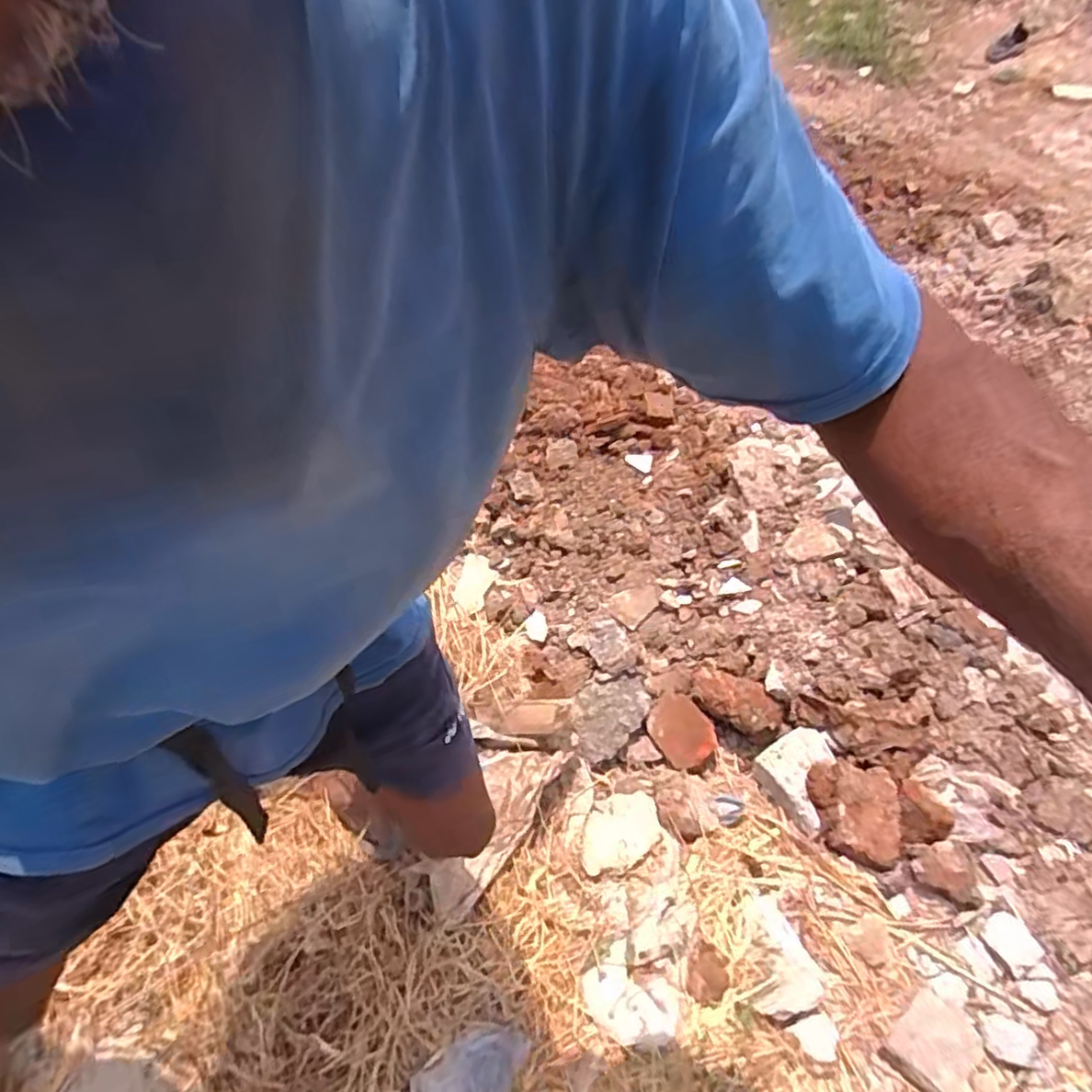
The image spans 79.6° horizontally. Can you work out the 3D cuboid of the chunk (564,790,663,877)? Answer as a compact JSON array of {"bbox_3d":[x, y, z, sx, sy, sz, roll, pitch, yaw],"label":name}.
[{"bbox_3d":[0.128,0.517,1.179,0.168,0.065,0.118,-25,57,-14],"label":"chunk"}]

